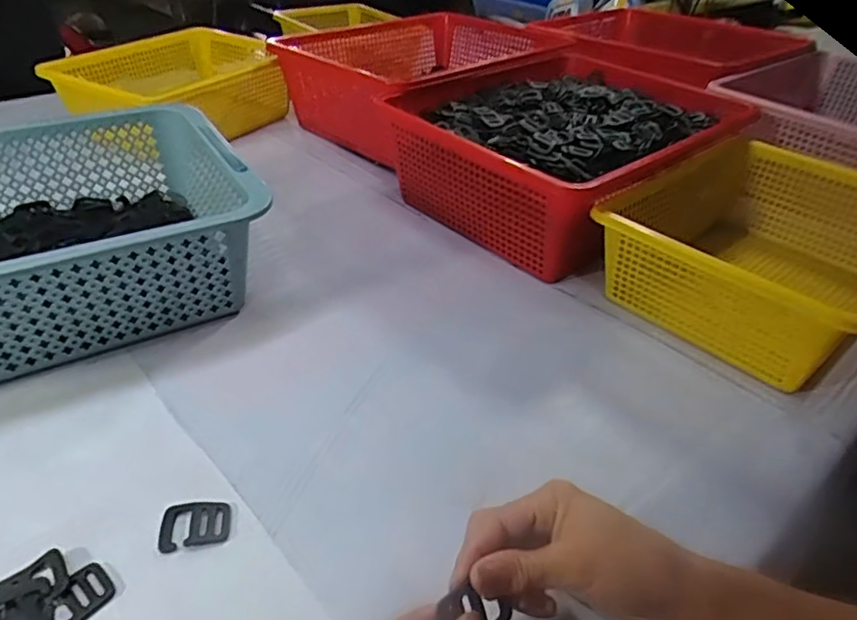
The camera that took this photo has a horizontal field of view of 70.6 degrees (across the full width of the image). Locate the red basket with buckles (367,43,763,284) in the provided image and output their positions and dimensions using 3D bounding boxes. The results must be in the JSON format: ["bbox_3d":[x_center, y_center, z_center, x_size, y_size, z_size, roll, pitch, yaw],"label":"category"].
[{"bbox_3d":[0.175,-0.202,0.762,0.389,0.135,0.314,-29,46,-34],"label":"red basket with buckles"}]

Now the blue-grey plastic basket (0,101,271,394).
[{"bbox_3d":[-0.368,-0.057,0.556,0.376,0.121,0.278,-20,41,-26],"label":"blue-grey plastic basket"}]

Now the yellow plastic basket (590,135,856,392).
[{"bbox_3d":[0.337,-0.056,0.598,0.304,0.104,0.230,-27,44,-32],"label":"yellow plastic basket"}]

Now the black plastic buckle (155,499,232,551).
[{"bbox_3d":[-0.154,0.140,0.398,0.045,0.005,0.034,-8,39,-14],"label":"black plastic buckle"}]

